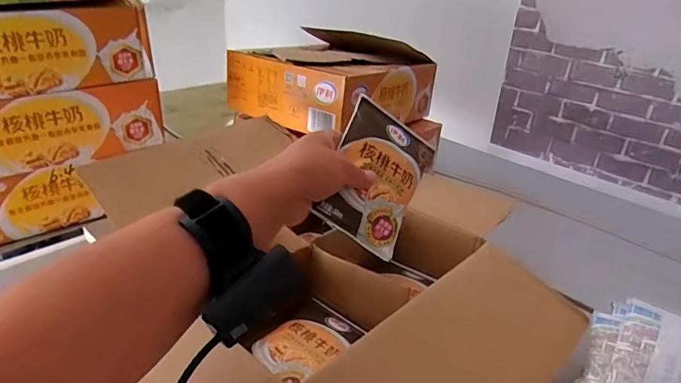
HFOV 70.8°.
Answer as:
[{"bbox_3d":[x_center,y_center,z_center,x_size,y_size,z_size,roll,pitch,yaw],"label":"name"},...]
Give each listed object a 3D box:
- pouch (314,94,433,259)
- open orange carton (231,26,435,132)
[{"bbox_3d":[0.037,-0.016,0.461,0.097,0.016,0.131,34,67,-17],"label":"pouch"},{"bbox_3d":[-0.007,-0.209,0.909,0.259,0.117,0.316,24,34,34],"label":"open orange carton"}]

